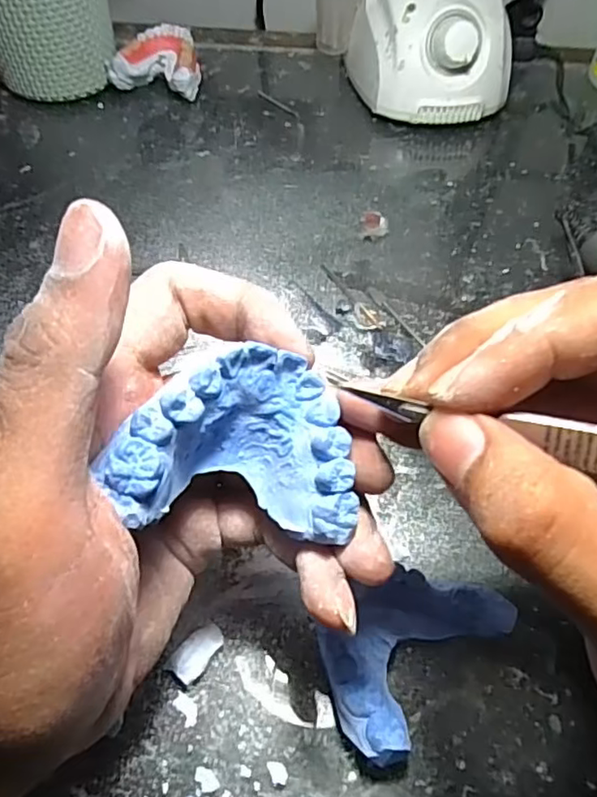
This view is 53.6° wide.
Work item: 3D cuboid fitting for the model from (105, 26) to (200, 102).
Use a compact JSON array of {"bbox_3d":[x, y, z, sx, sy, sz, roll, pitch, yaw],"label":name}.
[{"bbox_3d":[-0.103,-0.251,0.446,0.062,0.033,0.051,10,54,5],"label":"model"}]

